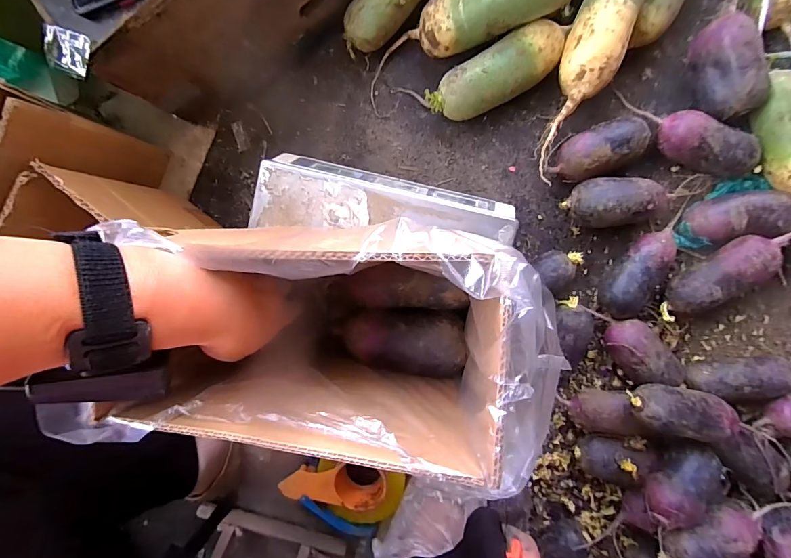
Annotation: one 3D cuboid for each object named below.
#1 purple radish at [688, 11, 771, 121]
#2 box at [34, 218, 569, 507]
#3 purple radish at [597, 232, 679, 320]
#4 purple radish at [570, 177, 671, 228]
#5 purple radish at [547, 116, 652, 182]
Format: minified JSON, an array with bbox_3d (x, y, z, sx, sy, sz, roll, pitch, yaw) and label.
[{"bbox_3d":[0.407,-0.259,0.482,0.057,0.071,0.121,-17,92,8],"label":"purple radish"},{"bbox_3d":[-0.046,0.038,0.294,0.296,0.169,0.151,6,95,7],"label":"box"},{"bbox_3d":[0.329,-0.006,0.522,0.063,0.049,0.131,36,98,3],"label":"purple radish"},{"bbox_3d":[0.297,-0.100,0.515,0.123,0.063,0.065,3,95,7],"label":"purple radish"},{"bbox_3d":[0.269,-0.169,0.513,0.124,0.061,0.064,-23,91,8],"label":"purple radish"}]

